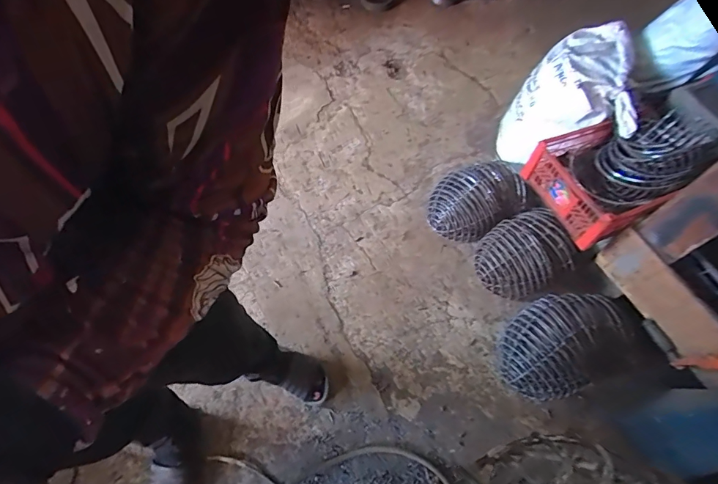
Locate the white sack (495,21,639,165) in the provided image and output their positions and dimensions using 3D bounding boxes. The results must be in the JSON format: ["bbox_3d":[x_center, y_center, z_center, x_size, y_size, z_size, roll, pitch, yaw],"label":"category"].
[{"bbox_3d":[0.706,-0.458,1.398,0.354,0.470,0.240,25,63,10],"label":"white sack"}]

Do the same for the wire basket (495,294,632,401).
[{"bbox_3d":[0.590,0.283,1.186,0.389,0.163,0.256,-14,63,-11],"label":"wire basket"}]

